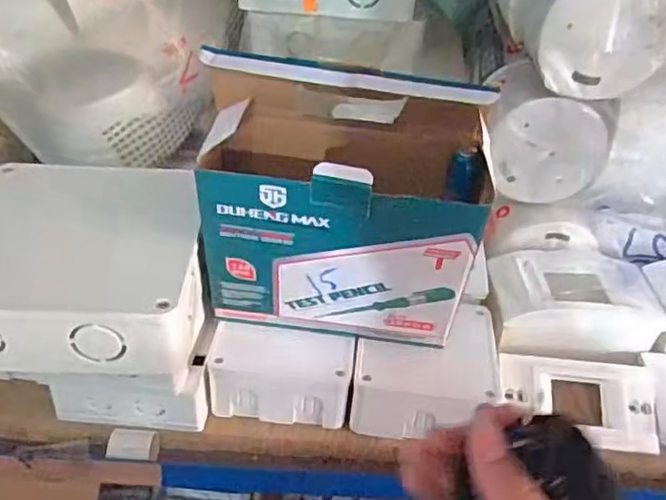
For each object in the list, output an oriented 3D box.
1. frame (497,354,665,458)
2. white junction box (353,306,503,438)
[{"bbox_3d":[0.183,0.113,0.470,0.112,0.009,0.062,6,66,3],"label":"frame"},{"bbox_3d":[0.069,0.087,0.475,0.100,0.045,0.104,7,38,4],"label":"white junction box"}]

